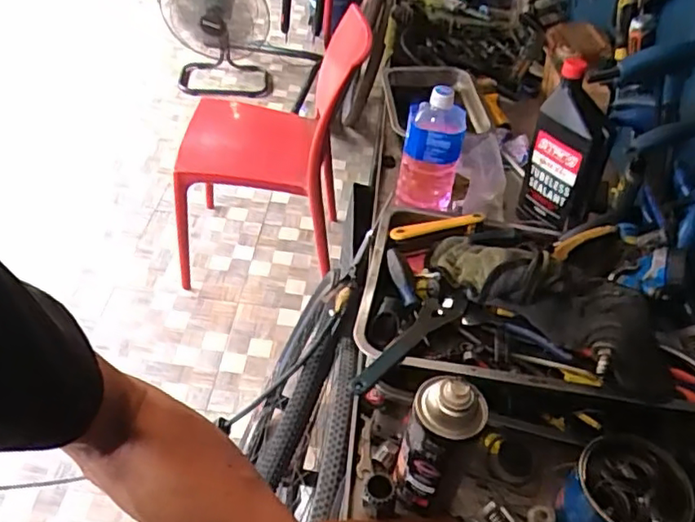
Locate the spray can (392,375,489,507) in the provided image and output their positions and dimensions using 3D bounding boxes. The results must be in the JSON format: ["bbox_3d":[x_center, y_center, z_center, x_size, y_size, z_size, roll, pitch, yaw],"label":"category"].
[{"bbox_3d":[0.084,0.171,0.567,0.062,0.181,0.059,3,44,-3],"label":"spray can"}]

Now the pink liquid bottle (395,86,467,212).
[{"bbox_3d":[0.123,-0.161,0.880,0.082,0.177,0.072,16,45,10],"label":"pink liquid bottle"}]

